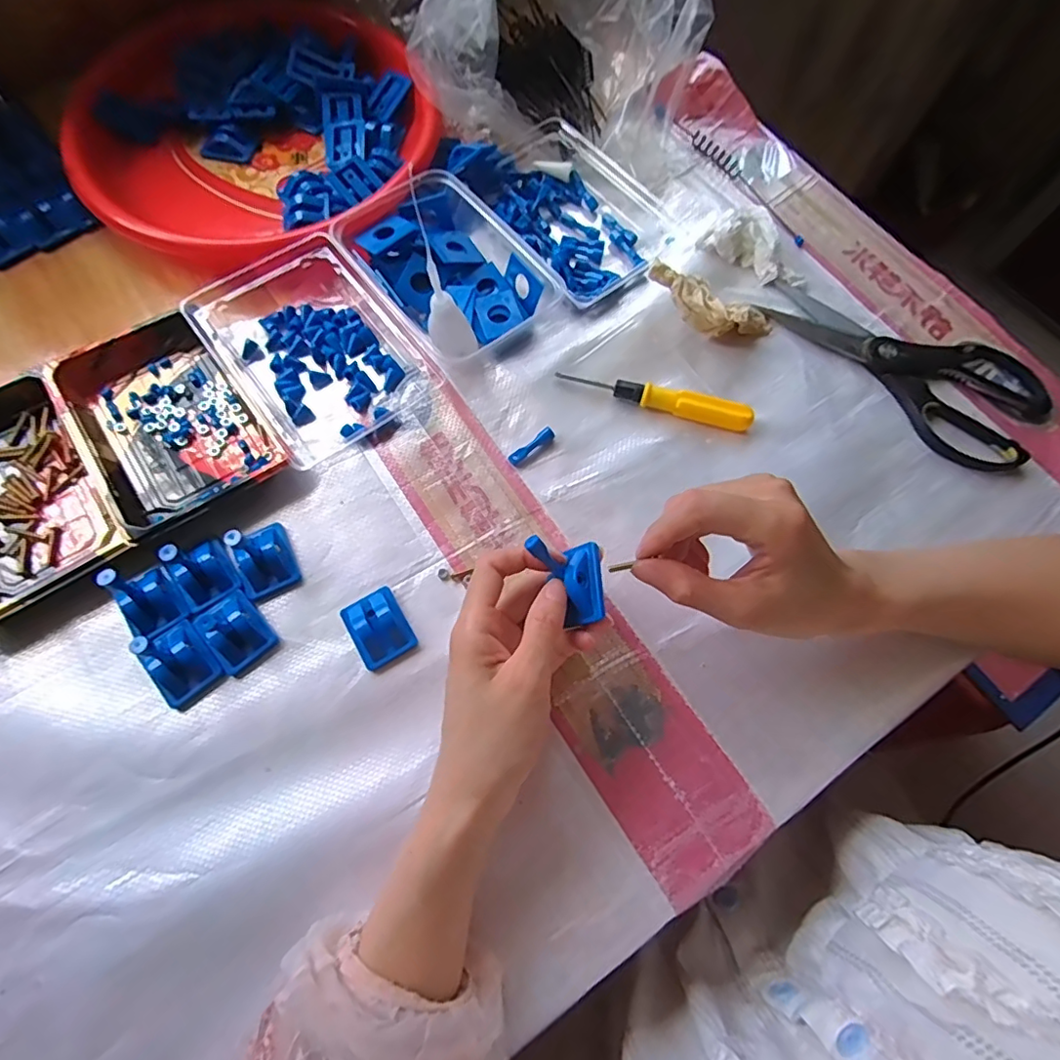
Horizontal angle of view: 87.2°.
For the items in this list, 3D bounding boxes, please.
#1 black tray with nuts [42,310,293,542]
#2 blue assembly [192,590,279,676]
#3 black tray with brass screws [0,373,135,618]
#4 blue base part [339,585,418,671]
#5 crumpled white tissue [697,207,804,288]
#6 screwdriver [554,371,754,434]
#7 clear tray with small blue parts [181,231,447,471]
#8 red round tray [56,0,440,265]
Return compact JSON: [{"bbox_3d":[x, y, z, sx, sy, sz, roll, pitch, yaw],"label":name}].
[{"bbox_3d":[-0.254,-0.080,0.386,0.099,0.023,0.171,-36,74,-14],"label":"black tray with nuts"},{"bbox_3d":[-0.183,0.061,0.342,0.033,0.017,0.044,-39,75,-15],"label":"blue assembly"},{"bbox_3d":[-0.339,-0.024,0.361,0.109,0.022,0.167,-34,74,-14],"label":"black tray with brass screws"},{"bbox_3d":[-0.095,0.060,0.346,0.034,0.015,0.044,-31,73,-13],"label":"blue base part"},{"bbox_3d":[0.182,-0.226,0.451,0.055,0.025,0.079,-32,74,-13],"label":"crumpled white tissue"},{"bbox_3d":[0.090,-0.097,0.404,0.140,0.019,0.014,15,70,4],"label":"screwdriver"},{"bbox_3d":[-0.161,-0.139,0.408,0.122,0.031,0.164,-37,75,-14],"label":"clear tray with small blue parts"},{"bbox_3d":[-0.249,-0.356,0.482,0.336,0.036,0.290,42,73,13],"label":"red round tray"}]

